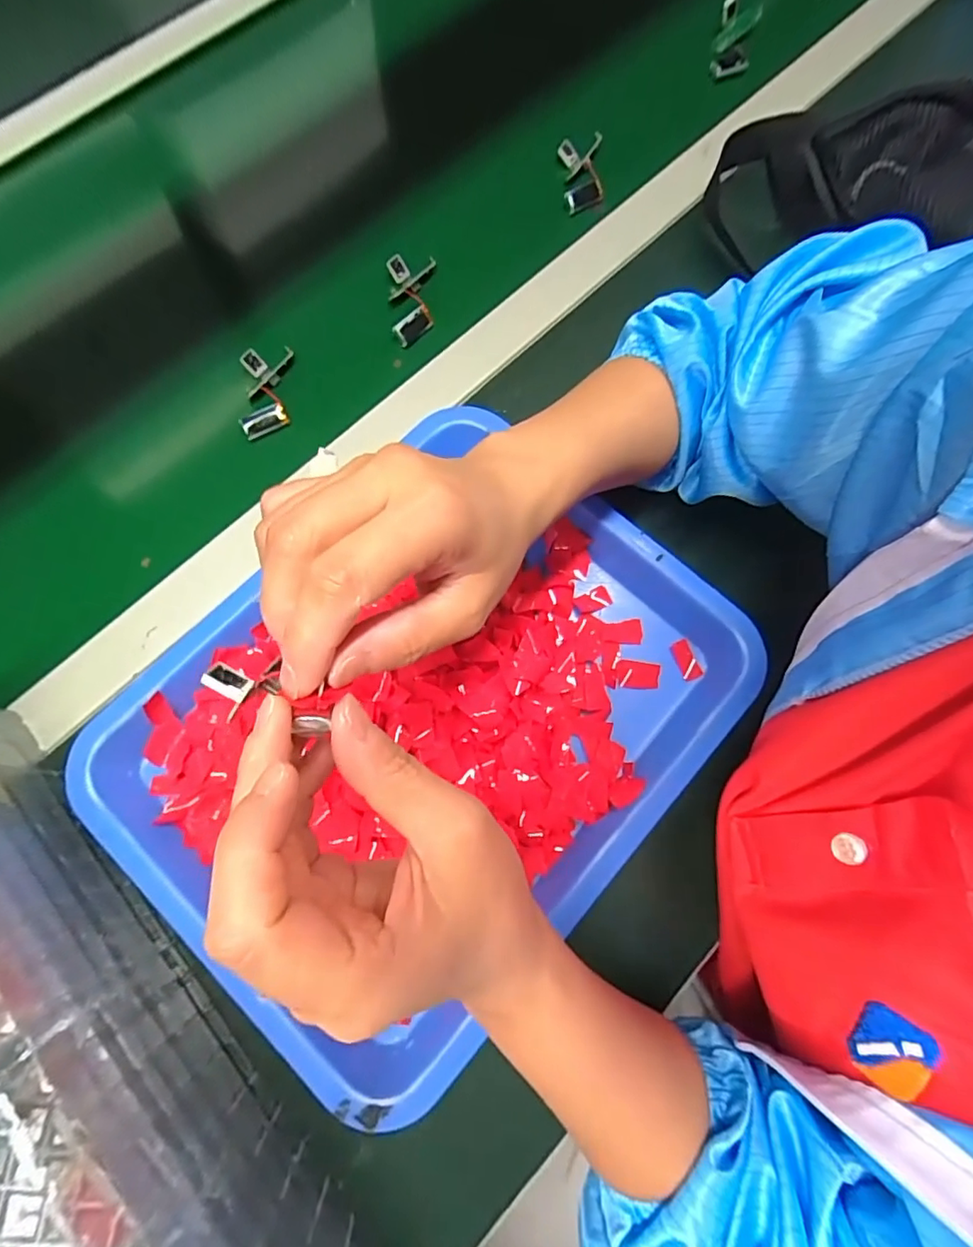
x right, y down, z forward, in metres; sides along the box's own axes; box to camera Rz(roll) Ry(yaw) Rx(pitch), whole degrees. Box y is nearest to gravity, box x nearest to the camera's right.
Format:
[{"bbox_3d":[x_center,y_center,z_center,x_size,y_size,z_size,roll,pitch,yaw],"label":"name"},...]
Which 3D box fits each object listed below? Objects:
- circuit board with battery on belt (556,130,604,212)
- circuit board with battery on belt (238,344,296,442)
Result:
[{"bbox_3d":[0.078,-0.369,0.450,0.035,0.021,0.070,-2,74,0],"label":"circuit board with battery on belt"},{"bbox_3d":[-0.158,-0.165,0.396,0.035,0.014,0.065,-2,74,0],"label":"circuit board with battery on belt"}]

